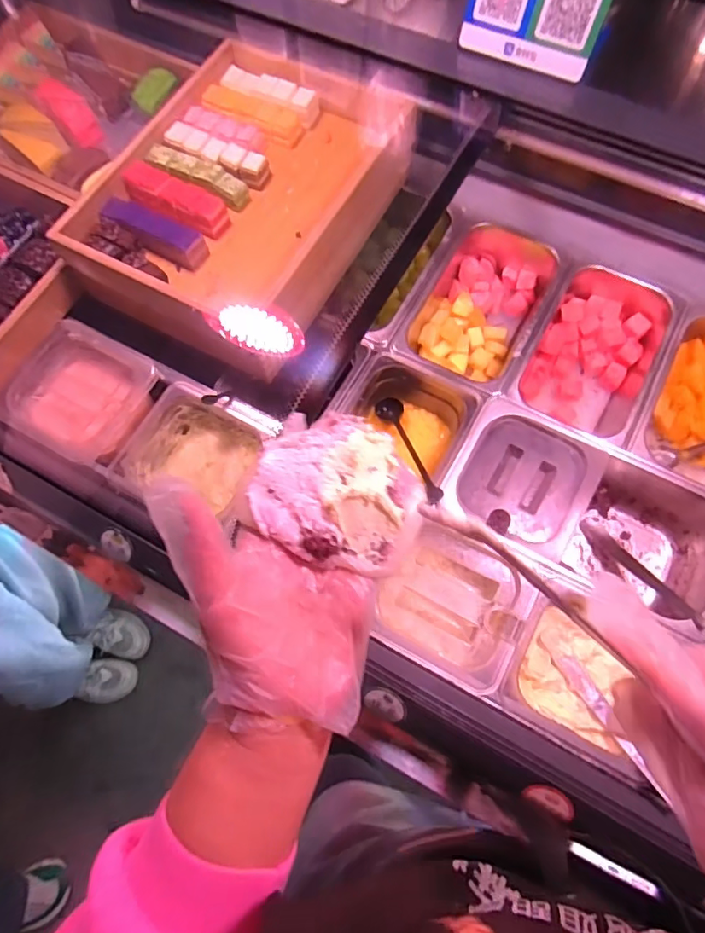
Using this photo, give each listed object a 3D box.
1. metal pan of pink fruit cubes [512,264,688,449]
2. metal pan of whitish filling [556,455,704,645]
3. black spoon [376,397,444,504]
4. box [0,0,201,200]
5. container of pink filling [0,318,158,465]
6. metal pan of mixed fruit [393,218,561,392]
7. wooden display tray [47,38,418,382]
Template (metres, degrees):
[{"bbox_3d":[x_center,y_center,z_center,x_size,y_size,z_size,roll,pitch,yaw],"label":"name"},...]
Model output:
[{"bbox_3d":[0.332,-0.148,0.751,0.162,0.101,0.269,25,70,11],"label":"metal pan of pink fruit cubes"},{"bbox_3d":[0.359,0.098,0.659,0.168,0.111,0.147,29,71,12],"label":"metal pan of whitish filling"},{"bbox_3d":[0.072,-0.031,0.693,0.034,0.023,0.207,-15,43,-5],"label":"black spoon"},{"bbox_3d":[-0.470,-0.593,0.827,0.461,0.047,0.304,29,71,12],"label":"box"},{"bbox_3d":[-0.372,-0.097,0.733,0.171,0.079,0.160,27,70,11],"label":"container of pink filling"},{"bbox_3d":[0.184,-0.233,0.780,0.172,0.088,0.282,24,70,10],"label":"metal pan of mixed fruit"},{"bbox_3d":[-0.109,-0.396,0.735,0.354,0.112,0.509,26,70,11],"label":"wooden display tray"}]

